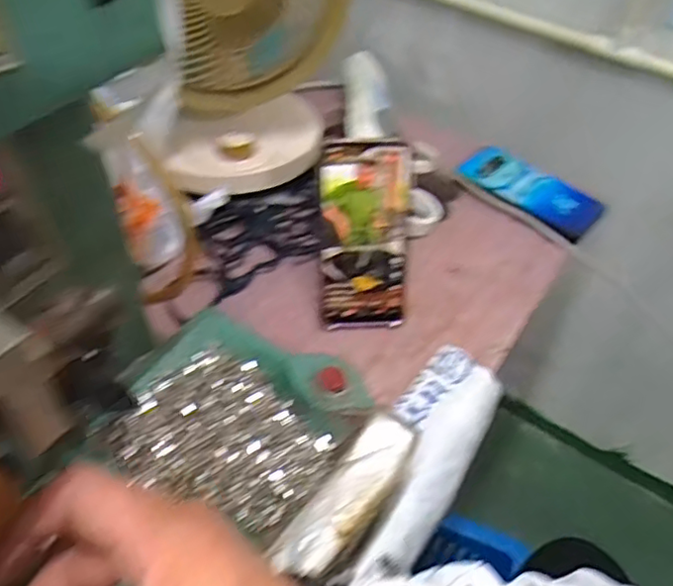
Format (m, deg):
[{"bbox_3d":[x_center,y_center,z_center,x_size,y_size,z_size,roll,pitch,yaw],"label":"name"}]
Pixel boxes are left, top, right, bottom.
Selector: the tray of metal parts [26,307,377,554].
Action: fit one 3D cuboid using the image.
[{"bbox_3d":[-0.073,0.086,0.414,0.146,0.024,0.159,26,52,17],"label":"tray of metal parts"}]

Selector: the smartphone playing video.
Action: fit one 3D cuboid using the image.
[{"bbox_3d":[0.024,-0.046,0.527,0.075,0.163,0.016,-5,25,-10],"label":"smartphone playing video"}]

